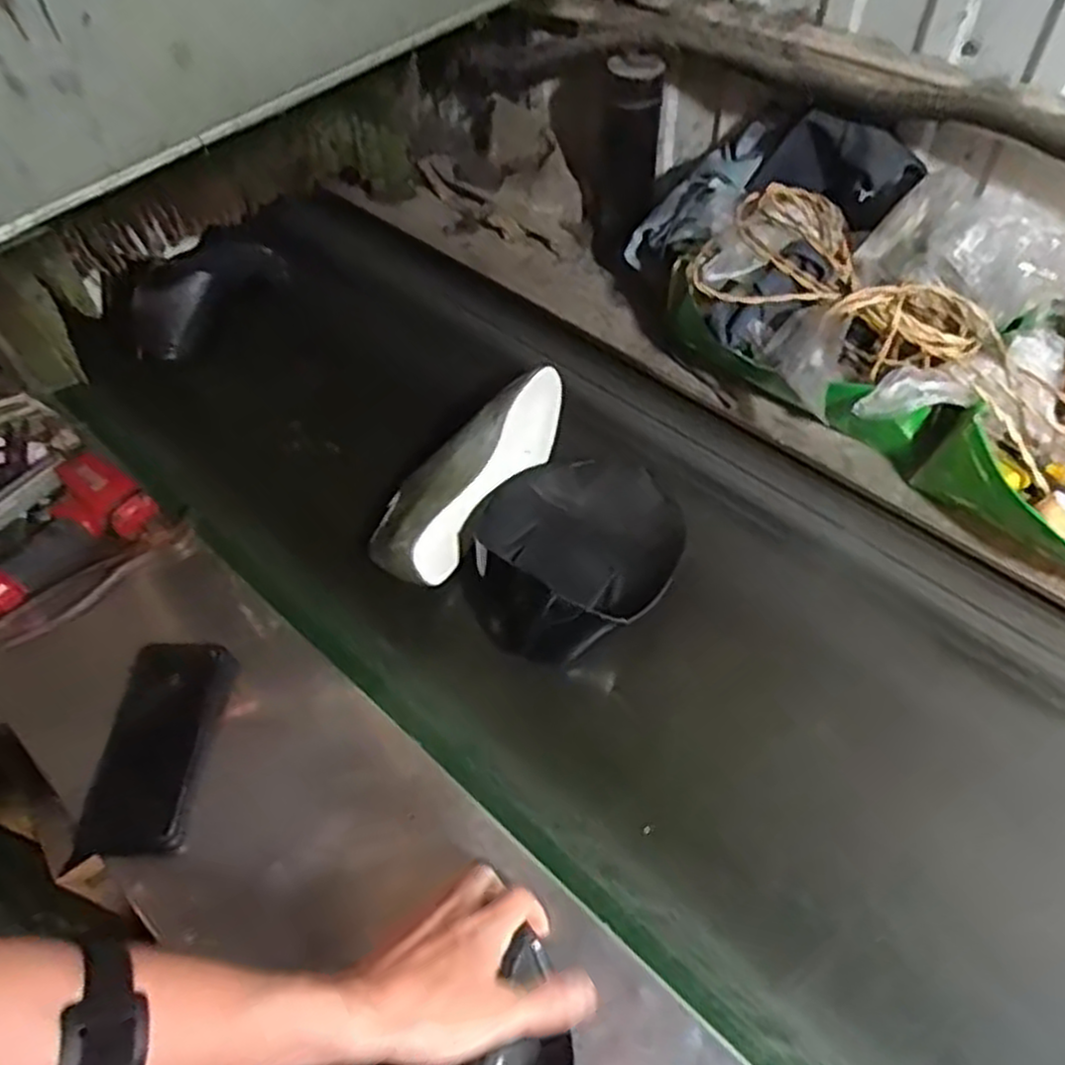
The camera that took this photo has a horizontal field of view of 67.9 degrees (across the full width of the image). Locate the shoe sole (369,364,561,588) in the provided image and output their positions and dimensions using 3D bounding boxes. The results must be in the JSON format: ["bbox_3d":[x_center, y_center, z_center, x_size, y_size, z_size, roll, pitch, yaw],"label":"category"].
[{"bbox_3d":[-0.055,-0.074,0.823,0.093,0.065,0.305,27,61,22],"label":"shoe sole"}]

